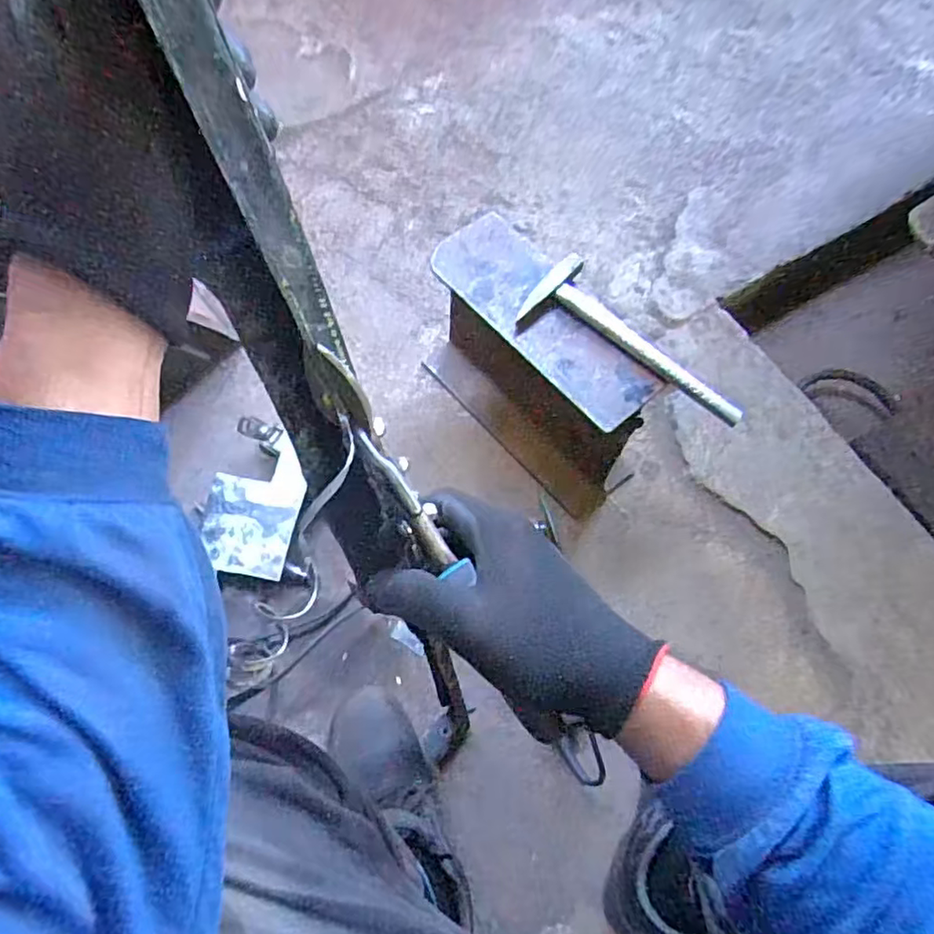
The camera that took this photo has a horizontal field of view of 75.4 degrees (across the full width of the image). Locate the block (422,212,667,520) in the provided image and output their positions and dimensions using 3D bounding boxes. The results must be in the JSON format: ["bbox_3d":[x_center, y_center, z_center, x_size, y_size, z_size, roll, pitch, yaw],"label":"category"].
[{"bbox_3d":[0.092,-0.129,0.828,0.122,0.244,0.351,-35,73,-17],"label":"block"}]

